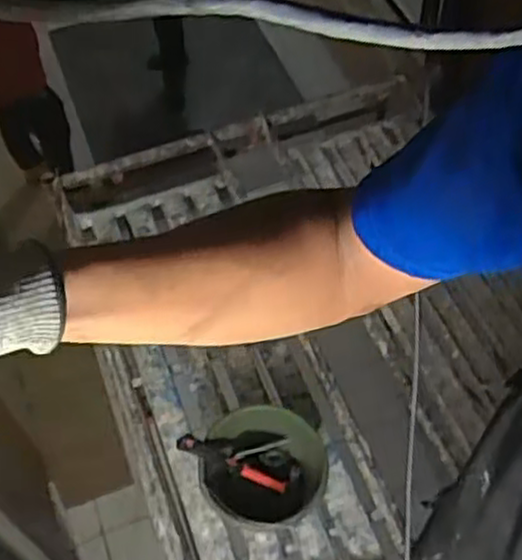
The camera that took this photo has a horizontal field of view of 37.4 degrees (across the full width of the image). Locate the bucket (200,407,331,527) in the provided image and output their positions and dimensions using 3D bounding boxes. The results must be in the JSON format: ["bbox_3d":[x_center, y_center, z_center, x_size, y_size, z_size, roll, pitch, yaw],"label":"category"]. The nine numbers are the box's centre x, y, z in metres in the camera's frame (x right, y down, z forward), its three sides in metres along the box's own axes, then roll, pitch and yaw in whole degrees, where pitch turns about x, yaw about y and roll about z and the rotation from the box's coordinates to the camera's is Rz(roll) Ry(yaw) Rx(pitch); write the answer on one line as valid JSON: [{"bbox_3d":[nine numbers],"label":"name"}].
[{"bbox_3d":[0.012,0.379,1.555,0.221,0.177,0.237,-1,56,2],"label":"bucket"}]

